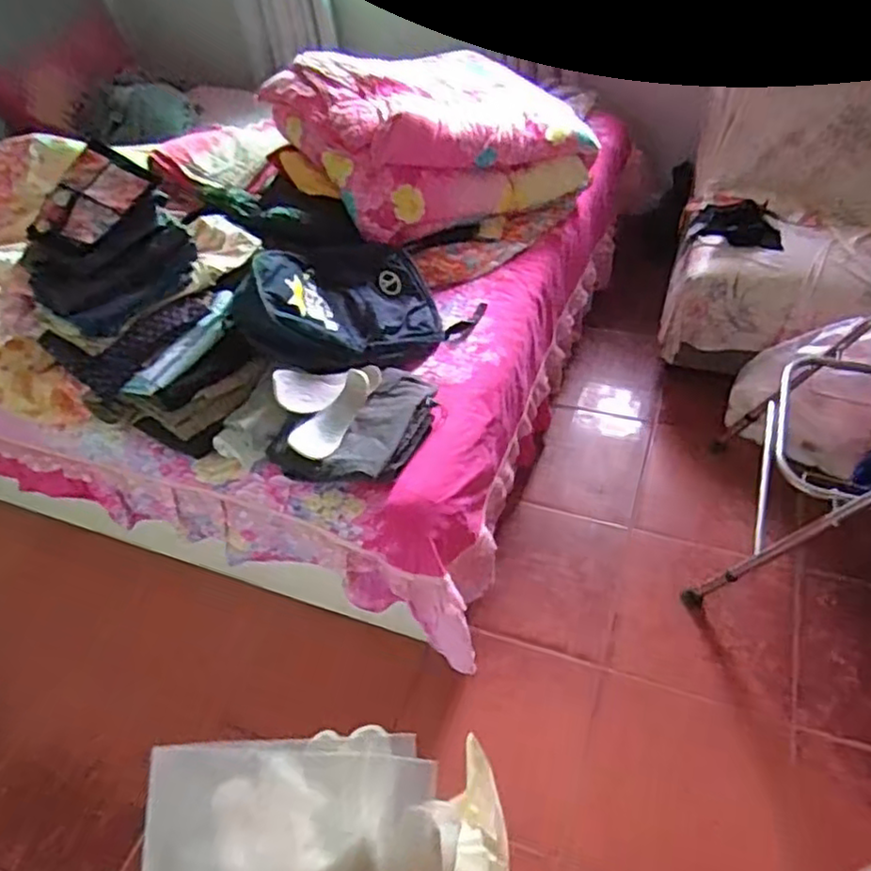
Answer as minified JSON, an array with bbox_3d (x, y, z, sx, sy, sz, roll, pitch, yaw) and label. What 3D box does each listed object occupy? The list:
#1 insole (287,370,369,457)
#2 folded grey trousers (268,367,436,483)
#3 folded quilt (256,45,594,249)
[{"bbox_3d":[-0.200,-0.051,1.325,0.094,0.050,0.207,12,49,17],"label":"insole"},{"bbox_3d":[-0.144,-0.034,1.340,0.250,0.053,0.316,18,51,22],"label":"folded grey trousers"},{"bbox_3d":[-0.001,-0.809,1.778,0.653,0.300,0.562,-29,50,-19],"label":"folded quilt"}]

